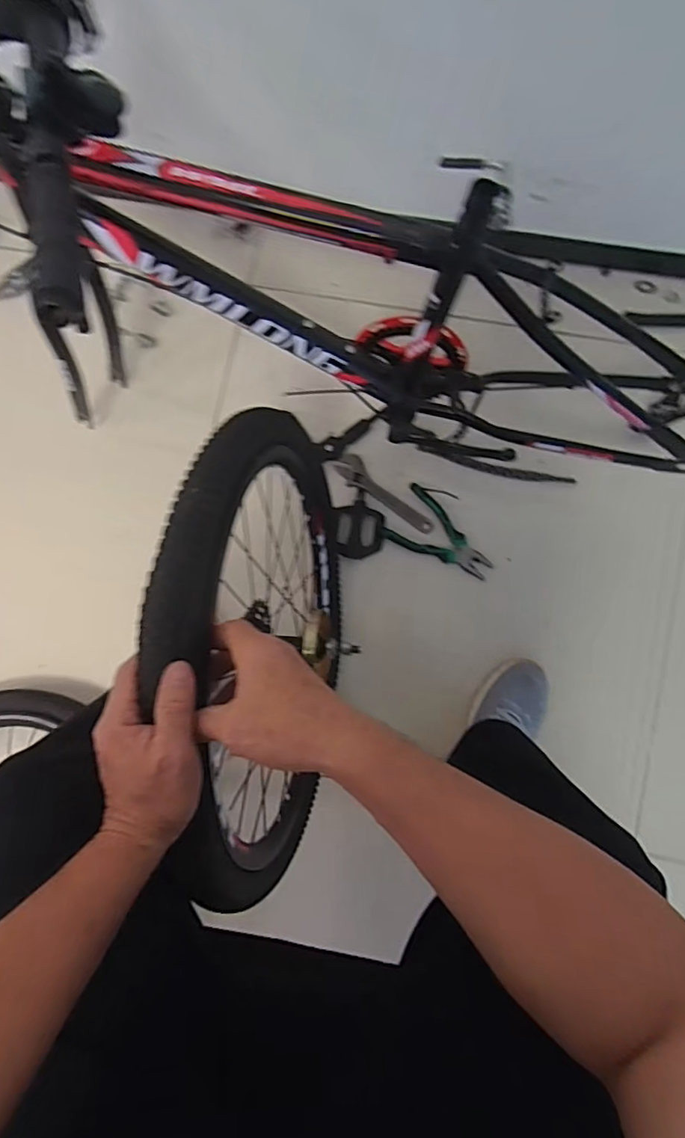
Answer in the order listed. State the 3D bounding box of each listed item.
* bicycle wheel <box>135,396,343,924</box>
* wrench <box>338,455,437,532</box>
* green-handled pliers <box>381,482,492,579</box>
[{"bbox_3d":[-0.075,0.096,0.626,0.105,0.492,0.474,2,85,5],"label":"bicycle wheel"},{"bbox_3d":[0.070,-0.121,0.902,0.188,0.010,0.043,40,89,7],"label":"wrench"},{"bbox_3d":[0.162,-0.048,0.881,0.173,0.013,0.095,36,89,7],"label":"green-handled pliers"}]

